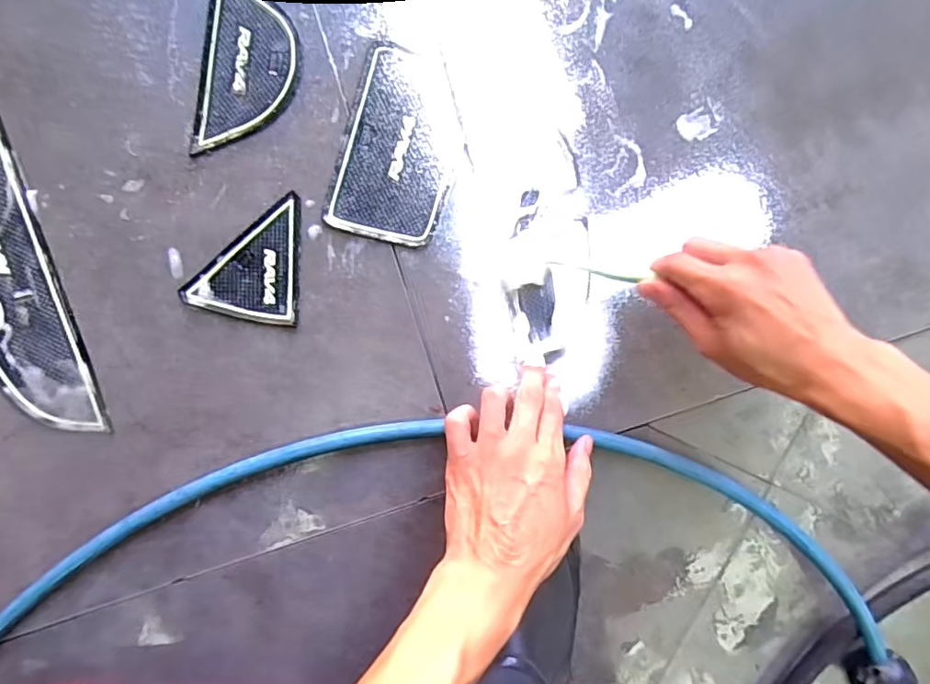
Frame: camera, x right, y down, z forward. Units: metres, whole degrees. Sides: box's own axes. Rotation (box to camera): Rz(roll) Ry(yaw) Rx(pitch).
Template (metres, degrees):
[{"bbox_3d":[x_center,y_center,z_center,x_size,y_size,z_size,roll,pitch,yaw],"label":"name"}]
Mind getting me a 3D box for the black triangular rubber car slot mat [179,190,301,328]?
[{"bbox_3d":[-0.161,-0.060,0.406,0.079,0.005,0.090,2,93,-3],"label":"black triangular rubber car slot mat"}]

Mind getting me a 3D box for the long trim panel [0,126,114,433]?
[{"bbox_3d":[-0.337,-0.083,0.392,0.066,0.005,0.311,-20,93,-10],"label":"long trim panel"}]

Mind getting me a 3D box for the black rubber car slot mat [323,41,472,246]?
[{"bbox_3d":[-0.044,-0.142,0.409,0.086,0.005,0.136,16,92,-4],"label":"black rubber car slot mat"}]

